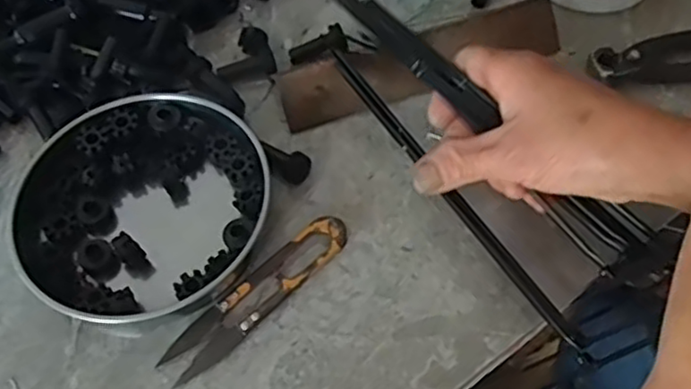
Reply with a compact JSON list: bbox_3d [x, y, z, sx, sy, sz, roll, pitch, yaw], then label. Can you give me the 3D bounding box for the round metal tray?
[{"bbox_3d":[-0.114,0.005,0.383,0.136,0.025,0.135,-2,59,3],"label":"round metal tray"}]

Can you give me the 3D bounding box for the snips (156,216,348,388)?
[{"bbox_3d":[-0.047,0.052,0.358,0.116,0.010,0.025,-39,64,-18],"label":"snips"}]

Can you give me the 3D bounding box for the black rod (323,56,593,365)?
[{"bbox_3d":[0.055,-0.003,0.370,0.009,0.009,0.219,-31,67,-14],"label":"black rod"}]

